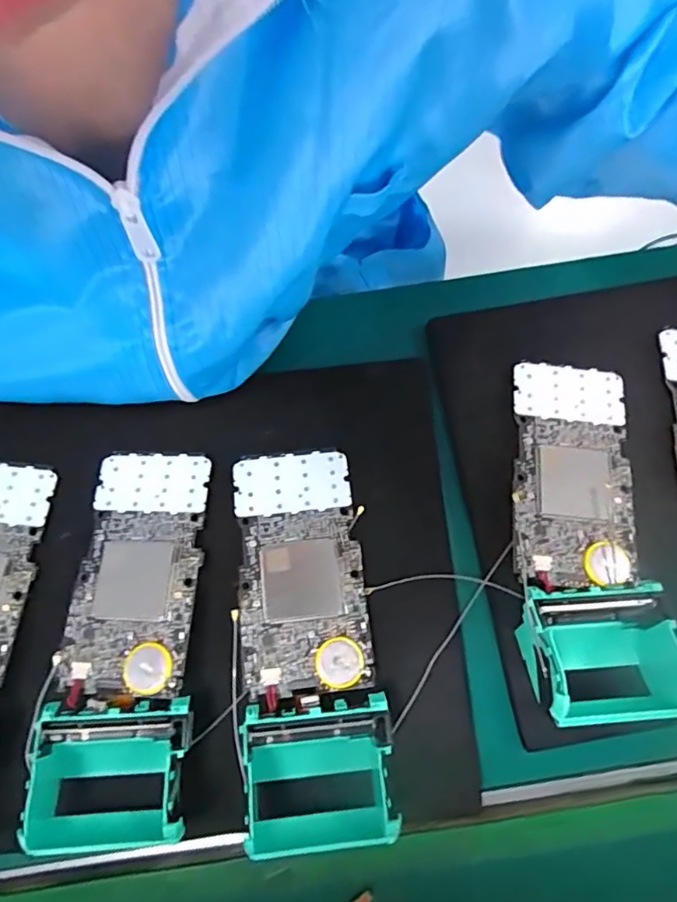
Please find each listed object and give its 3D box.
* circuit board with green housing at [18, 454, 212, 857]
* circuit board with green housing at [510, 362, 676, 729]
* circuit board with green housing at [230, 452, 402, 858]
[{"bbox_3d":[-0.110,0.092,0.281,0.072,0.030,0.192,-1,75,1],"label":"circuit board with green housing"},{"bbox_3d":[0.132,0.036,0.287,0.078,0.040,0.191,0,75,2],"label":"circuit board with green housing"},{"bbox_3d":[-0.018,0.089,0.279,0.068,0.032,0.186,-8,75,-1],"label":"circuit board with green housing"}]

